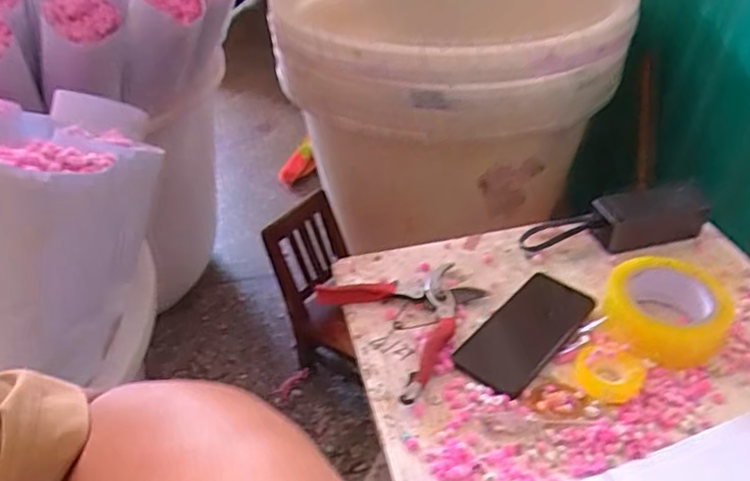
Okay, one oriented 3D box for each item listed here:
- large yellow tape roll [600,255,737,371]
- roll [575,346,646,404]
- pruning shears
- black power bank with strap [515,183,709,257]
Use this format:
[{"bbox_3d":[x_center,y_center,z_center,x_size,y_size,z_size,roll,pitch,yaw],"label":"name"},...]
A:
[{"bbox_3d":[0.295,0.067,0.610,0.116,0.050,0.128,25,46,29],"label":"large yellow tape roll"},{"bbox_3d":[0.219,0.124,0.562,0.058,0.011,0.056,-1,39,1],"label":"roll"},{"bbox_3d":[0.040,0.072,0.643,0.146,0.016,0.160,-26,45,-27],"label":"pruning shears"},{"bbox_3d":[0.291,-0.025,0.726,0.229,0.054,0.052,-8,39,-8],"label":"black power bank with strap"}]

